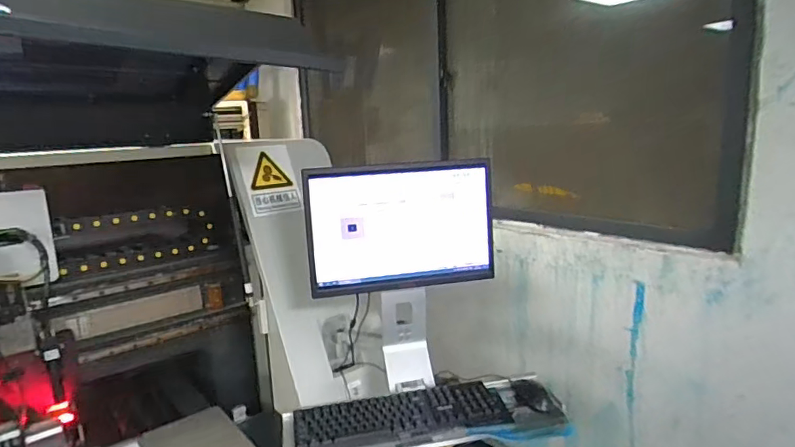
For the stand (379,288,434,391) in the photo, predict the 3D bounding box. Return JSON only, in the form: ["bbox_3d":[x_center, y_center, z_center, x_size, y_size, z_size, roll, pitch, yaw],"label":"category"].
[{"bbox_3d":[0.026,0.278,1.191,0.110,0.214,0.096,-4,11,-11],"label":"stand"}]

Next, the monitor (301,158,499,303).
[{"bbox_3d":[0.011,0.011,1.152,0.433,0.283,0.041,-4,11,-11],"label":"monitor"}]

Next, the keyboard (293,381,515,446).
[{"bbox_3d":[0.008,0.404,1.055,0.438,0.023,0.140,-4,11,-11],"label":"keyboard"}]

